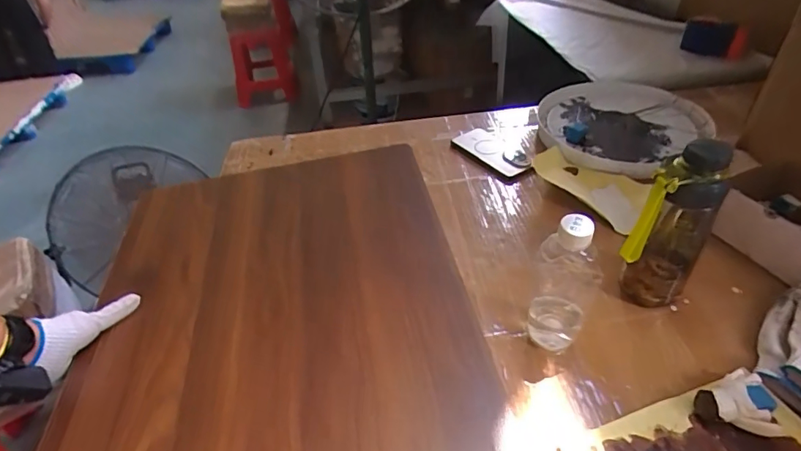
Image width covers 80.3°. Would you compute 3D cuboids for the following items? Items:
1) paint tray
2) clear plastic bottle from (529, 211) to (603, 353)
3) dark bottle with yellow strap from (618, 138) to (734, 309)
[{"bbox_3d":[0.426,-0.188,0.906,0.306,0.041,0.294,4,42,8],"label":"paint tray"},{"bbox_3d":[0.184,0.060,0.527,0.068,0.177,0.058,21,47,25],"label":"clear plastic bottle"},{"bbox_3d":[0.305,0.011,0.549,0.072,0.211,0.067,-22,45,-21],"label":"dark bottle with yellow strap"}]

